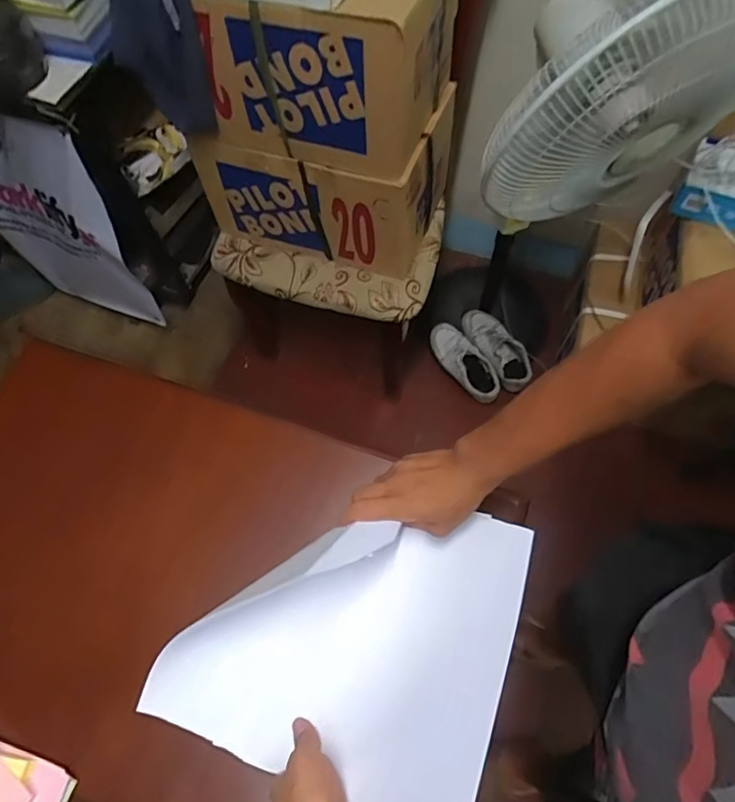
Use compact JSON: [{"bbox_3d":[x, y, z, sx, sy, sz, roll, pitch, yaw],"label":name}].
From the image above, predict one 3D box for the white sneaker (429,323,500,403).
[{"bbox_3d":[0.264,-0.105,1.441,0.091,0.103,0.246,-38,69,-13],"label":"white sneaker"}]

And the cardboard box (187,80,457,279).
[{"bbox_3d":[-0.080,-0.487,1.083,0.439,0.236,0.294,17,67,11],"label":"cardboard box"}]

